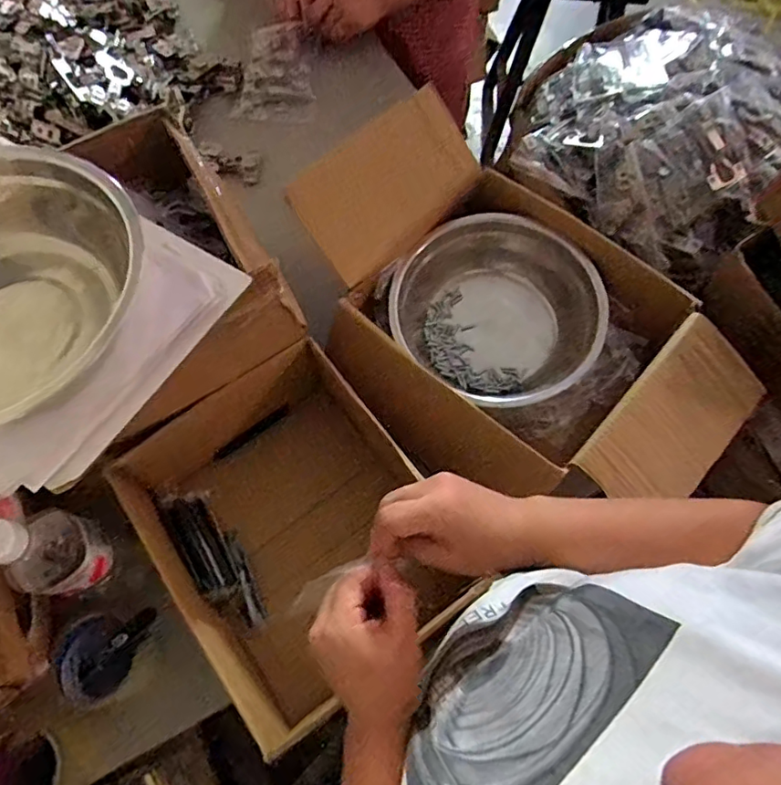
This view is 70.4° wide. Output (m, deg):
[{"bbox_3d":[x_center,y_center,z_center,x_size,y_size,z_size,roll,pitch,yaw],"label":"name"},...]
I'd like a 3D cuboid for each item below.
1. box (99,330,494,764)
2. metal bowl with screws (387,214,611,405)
[{"bbox_3d":[-0.103,0.152,0.609,0.238,0.167,0.311,-35,73,-14],"label":"box"},{"bbox_3d":[0.138,-0.101,0.716,0.260,0.090,0.229,32,71,11],"label":"metal bowl with screws"}]

